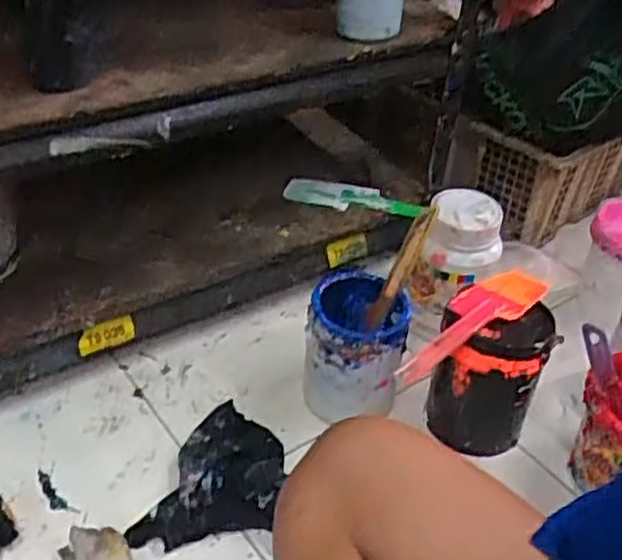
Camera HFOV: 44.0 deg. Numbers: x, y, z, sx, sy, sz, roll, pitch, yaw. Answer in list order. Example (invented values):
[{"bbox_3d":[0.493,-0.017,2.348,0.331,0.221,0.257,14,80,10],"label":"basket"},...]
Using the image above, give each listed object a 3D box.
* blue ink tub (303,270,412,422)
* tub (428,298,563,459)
[{"bbox_3d":[0.044,0.078,0.813,0.098,0.142,0.101,3,39,-3],"label":"blue ink tub"},{"bbox_3d":[0.176,0.105,0.789,0.108,0.155,0.092,14,39,10],"label":"tub"}]

